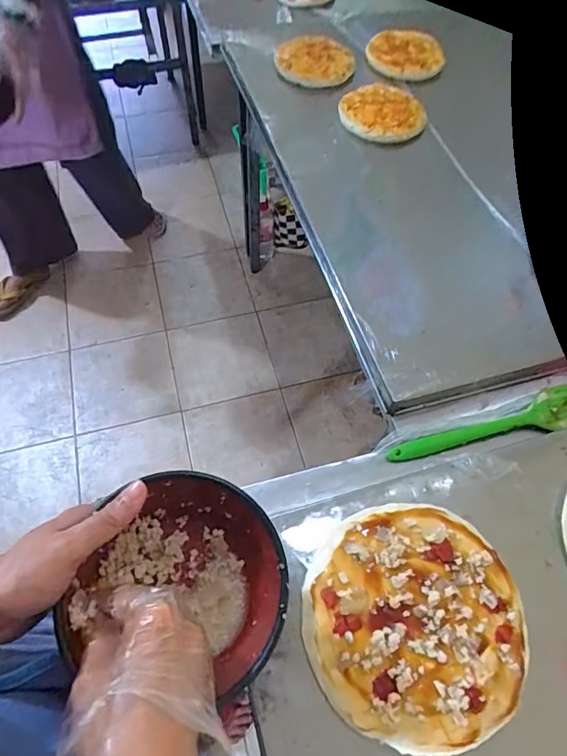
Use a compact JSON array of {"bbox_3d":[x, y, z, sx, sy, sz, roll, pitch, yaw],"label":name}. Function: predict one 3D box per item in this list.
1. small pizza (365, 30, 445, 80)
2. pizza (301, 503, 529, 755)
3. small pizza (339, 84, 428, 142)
[{"bbox_3d":[0.233,-0.613,0.913,0.137,0.015,0.136,3,59,-4],"label":"small pizza"},{"bbox_3d":[0.118,0.217,0.440,0.191,0.023,0.190,0,65,0],"label":"pizza"},{"bbox_3d":[0.168,-0.457,0.830,0.147,0.017,0.124,-13,70,-10],"label":"small pizza"}]

